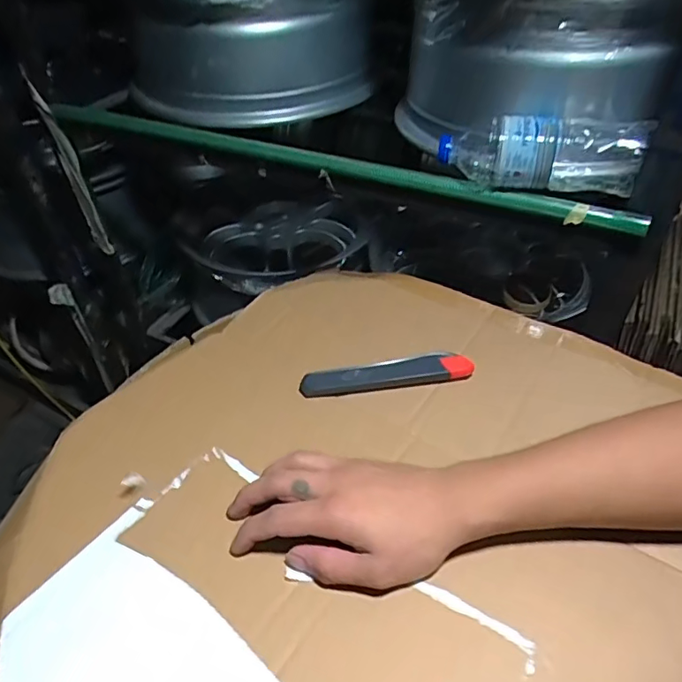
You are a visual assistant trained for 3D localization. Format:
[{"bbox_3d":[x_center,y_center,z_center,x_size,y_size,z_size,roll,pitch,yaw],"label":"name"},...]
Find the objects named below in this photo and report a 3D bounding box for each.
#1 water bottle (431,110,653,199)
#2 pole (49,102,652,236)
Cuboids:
[{"bbox_3d":[0.216,-0.206,0.580,0.212,0.072,0.072,11,45,13],"label":"water bottle"},{"bbox_3d":[-0.073,-0.252,0.708,0.868,0.029,0.024,19,48,20],"label":"pole"}]

